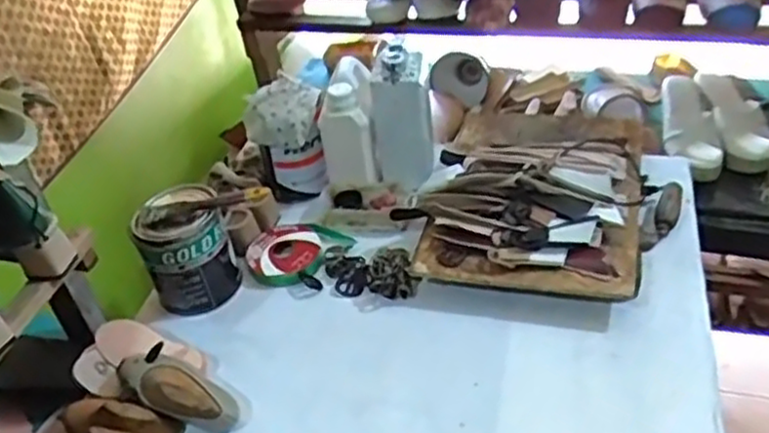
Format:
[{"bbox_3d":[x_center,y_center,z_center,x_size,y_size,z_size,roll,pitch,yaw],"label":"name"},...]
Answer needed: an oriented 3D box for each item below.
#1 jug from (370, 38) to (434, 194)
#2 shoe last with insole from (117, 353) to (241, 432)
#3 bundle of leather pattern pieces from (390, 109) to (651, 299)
[{"bbox_3d":[0.025,-0.134,1.032,0.082,0.188,0.092,-4,40,4],"label":"jug"},{"bbox_3d":[-0.227,0.186,0.802,0.146,0.059,0.064,19,46,28],"label":"shoe last with insole"},{"bbox_3d":[0.193,-0.043,0.999,0.288,0.092,0.378,6,42,15],"label":"bundle of leather pattern pieces"}]

